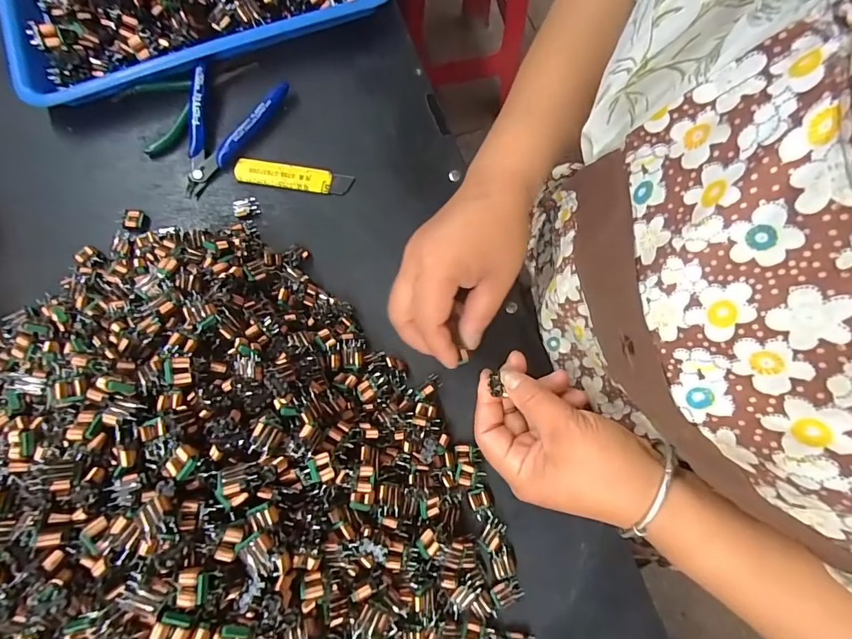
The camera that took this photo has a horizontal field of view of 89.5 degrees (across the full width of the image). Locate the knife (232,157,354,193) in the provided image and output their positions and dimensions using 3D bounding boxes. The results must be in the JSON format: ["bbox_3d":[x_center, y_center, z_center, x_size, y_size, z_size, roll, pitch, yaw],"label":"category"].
[{"bbox_3d":[-0.111,-0.120,0.360,0.096,0.008,0.022,9,76,1],"label":"knife"}]

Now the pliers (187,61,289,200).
[{"bbox_3d":[-0.172,-0.158,0.362,0.072,0.022,0.113,16,76,2],"label":"pliers"}]

